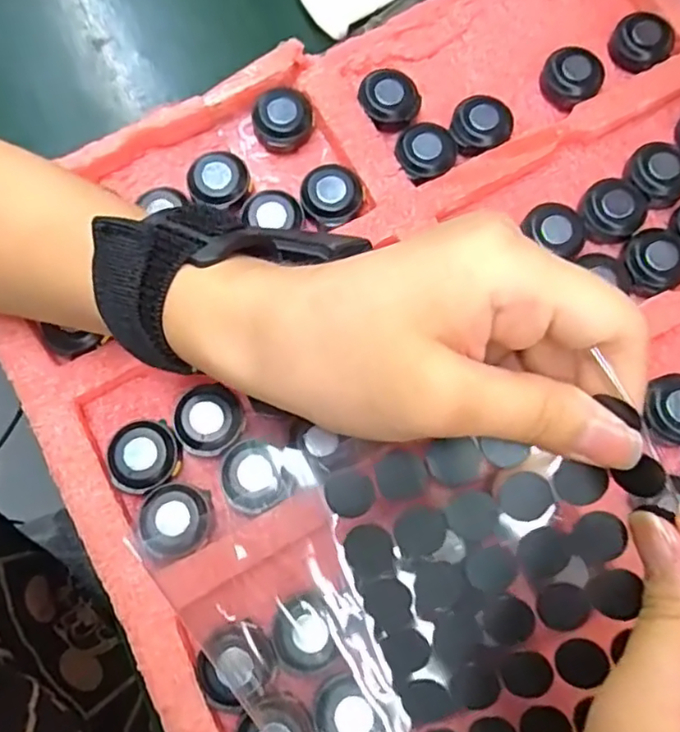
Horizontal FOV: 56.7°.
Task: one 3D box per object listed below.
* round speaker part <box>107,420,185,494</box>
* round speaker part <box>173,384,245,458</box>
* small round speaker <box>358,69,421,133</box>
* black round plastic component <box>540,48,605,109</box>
[{"bbox_3d":[-0.081,0.038,0.265,0.028,0.013,0.028,0,76,2],"label":"round speaker part"},{"bbox_3d":[-0.056,0.024,0.266,0.028,0.008,0.028,0,76,2],"label":"round speaker part"},{"bbox_3d":[0.024,-0.129,0.309,0.029,0.013,0.030,0,76,2],"label":"small round speaker"},{"bbox_3d":[0.115,-0.144,0.313,0.029,0.010,0.028,0,76,2],"label":"black round plastic component"}]

